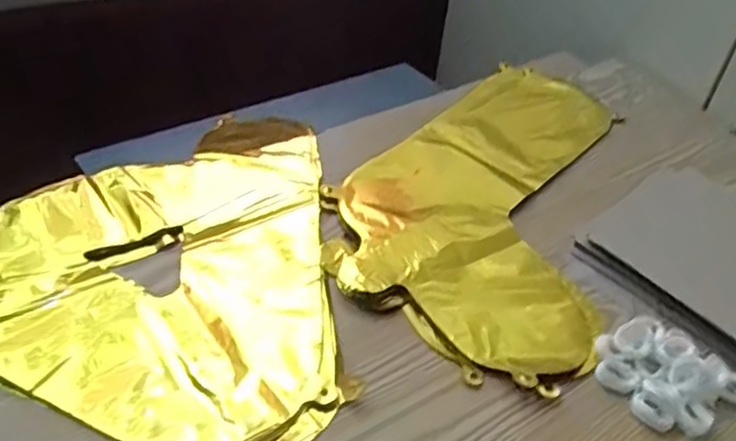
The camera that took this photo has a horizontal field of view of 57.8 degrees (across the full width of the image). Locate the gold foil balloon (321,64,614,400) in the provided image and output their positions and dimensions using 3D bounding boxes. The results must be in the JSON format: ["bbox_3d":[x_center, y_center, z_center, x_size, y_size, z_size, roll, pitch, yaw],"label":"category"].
[{"bbox_3d":[0.105,-0.041,0.604,0.213,0.017,0.430,16,40,10],"label":"gold foil balloon"}]

